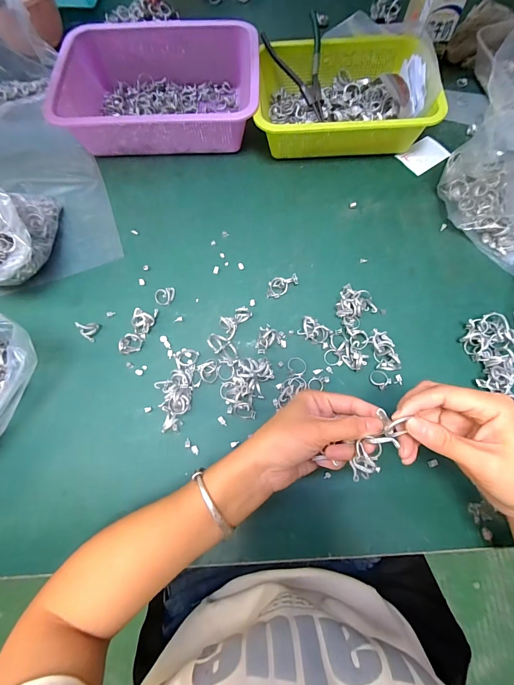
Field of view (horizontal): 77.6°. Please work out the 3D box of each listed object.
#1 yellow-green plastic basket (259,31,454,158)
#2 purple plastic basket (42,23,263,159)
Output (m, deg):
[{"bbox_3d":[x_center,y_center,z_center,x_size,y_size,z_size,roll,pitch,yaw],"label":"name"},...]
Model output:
[{"bbox_3d":[0.131,-0.379,0.500,0.248,0.081,0.176,-2,68,1],"label":"yellow-green plastic basket"},{"bbox_3d":[-0.148,-0.401,0.514,0.295,0.087,0.205,-4,68,0],"label":"purple plastic basket"}]

